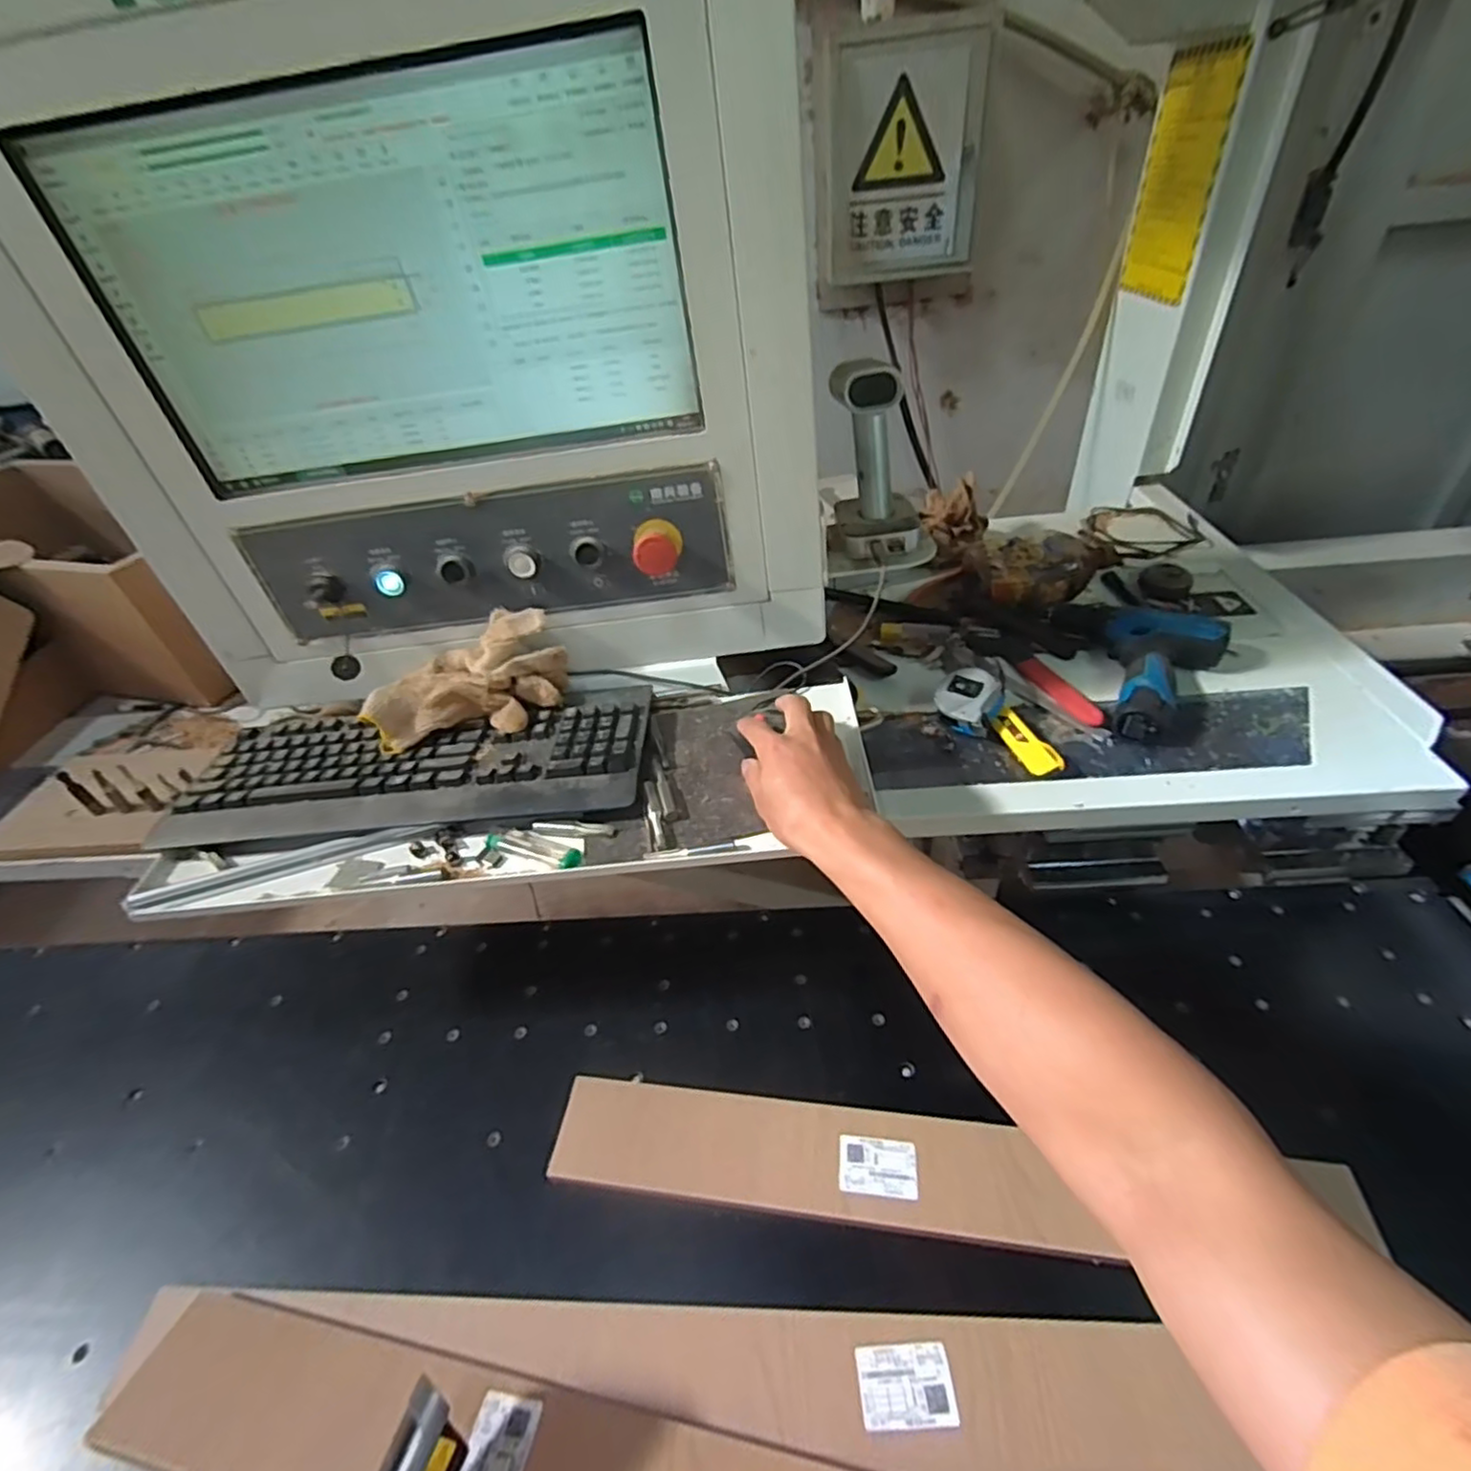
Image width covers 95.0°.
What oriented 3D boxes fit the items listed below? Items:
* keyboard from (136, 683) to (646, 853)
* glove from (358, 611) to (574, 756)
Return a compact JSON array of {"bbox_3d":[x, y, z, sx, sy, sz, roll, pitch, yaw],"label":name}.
[{"bbox_3d":[-0.298,0.021,0.647,0.437,0.023,0.162,-4,40,4],"label":"keyboard"},{"bbox_3d":[-0.261,-0.056,0.657,0.185,0.073,0.098,-12,40,-5],"label":"glove"}]

